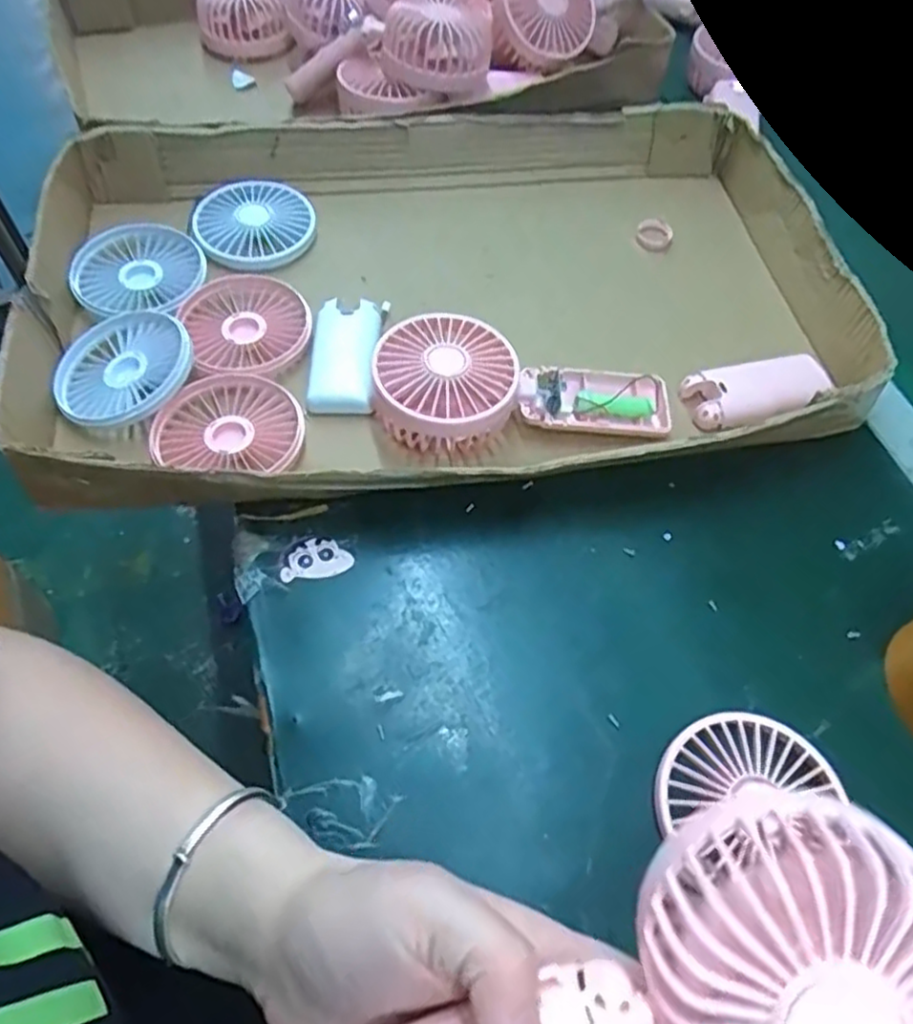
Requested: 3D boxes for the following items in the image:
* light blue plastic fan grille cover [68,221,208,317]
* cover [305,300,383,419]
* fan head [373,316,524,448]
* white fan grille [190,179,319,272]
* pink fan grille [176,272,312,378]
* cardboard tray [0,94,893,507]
[{"bbox_3d":[-0.220,-0.168,0.491,0.083,0.015,0.085,-8,59,-7],"label":"light blue plastic fan grille cover"},{"bbox_3d":[-0.074,-0.102,0.464,0.043,0.016,0.088,1,58,-1],"label":"cover"},{"bbox_3d":[-0.006,-0.075,0.436,0.083,0.049,0.083,1,58,-1],"label":"fan head"},{"bbox_3d":[-0.150,-0.216,0.524,0.084,0.018,0.084,1,58,-1],"label":"white fan grille"},{"bbox_3d":[-0.141,-0.126,0.473,0.079,0.018,0.087,-23,62,-15],"label":"pink fan grille"},{"bbox_3d":[-0.011,-0.160,0.486,0.517,0.060,0.341,-6,59,-5],"label":"cardboard tray"}]

